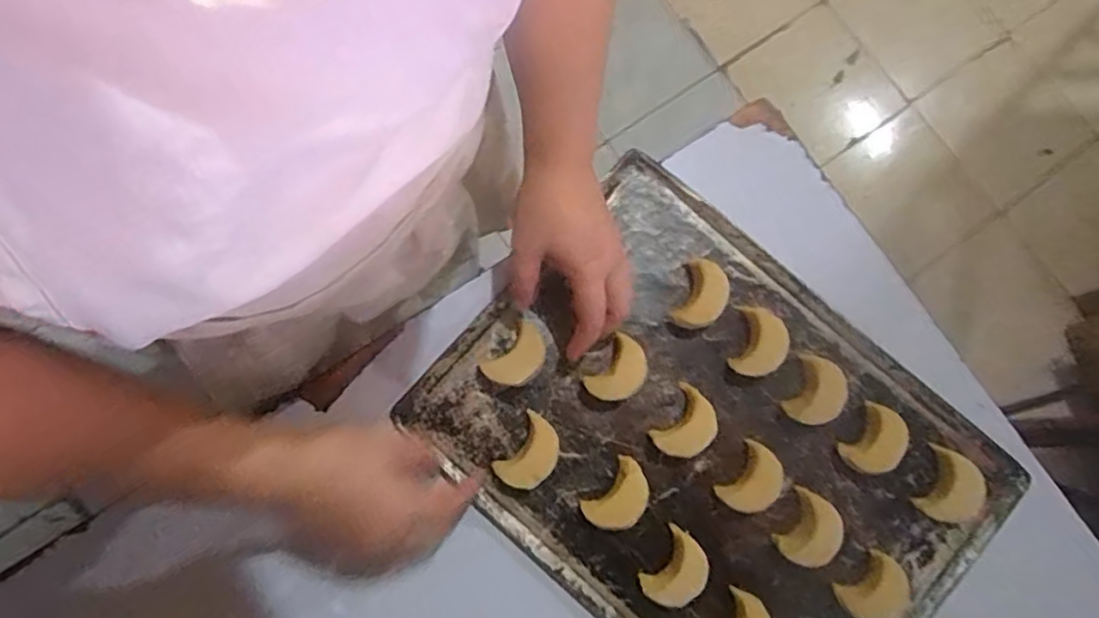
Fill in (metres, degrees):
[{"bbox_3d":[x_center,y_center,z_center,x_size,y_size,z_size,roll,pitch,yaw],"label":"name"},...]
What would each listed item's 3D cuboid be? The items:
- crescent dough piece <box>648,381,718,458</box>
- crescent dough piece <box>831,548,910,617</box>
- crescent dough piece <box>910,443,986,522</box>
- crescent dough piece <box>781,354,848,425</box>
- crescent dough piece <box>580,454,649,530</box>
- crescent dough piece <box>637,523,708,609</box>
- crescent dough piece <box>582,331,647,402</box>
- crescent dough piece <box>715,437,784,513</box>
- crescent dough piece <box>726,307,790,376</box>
[{"bbox_3d":[0.119,0.100,0.570,0.045,0.025,0.059,36,80,4],"label":"crescent dough piece"},{"bbox_3d":[0.266,0.234,0.544,0.052,0.029,0.047,-30,82,-7],"label":"crescent dough piece"},{"bbox_3d":[0.343,0.153,0.563,0.044,0.026,0.058,25,80,2],"label":"crescent dough piece"},{"bbox_3d":[0.231,0.074,0.578,0.043,0.030,0.055,27,80,2],"label":"crescent dough piece"},{"bbox_3d":[0.059,0.157,0.551,0.042,0.025,0.058,42,81,5],"label":"crescent dough piece"},{"bbox_3d":[0.105,0.216,0.546,0.044,0.025,0.058,39,80,4],"label":"crescent dough piece"},{"bbox_3d":[0.059,0.055,0.569,0.041,0.025,0.057,39,80,4],"label":"crescent dough piece"},{"bbox_3d":[0.173,0.146,0.564,0.042,0.023,0.057,38,80,4],"label":"crescent dough piece"},{"bbox_3d":[0.183,0.030,0.579,0.044,0.029,0.057,18,79,1],"label":"crescent dough piece"}]

